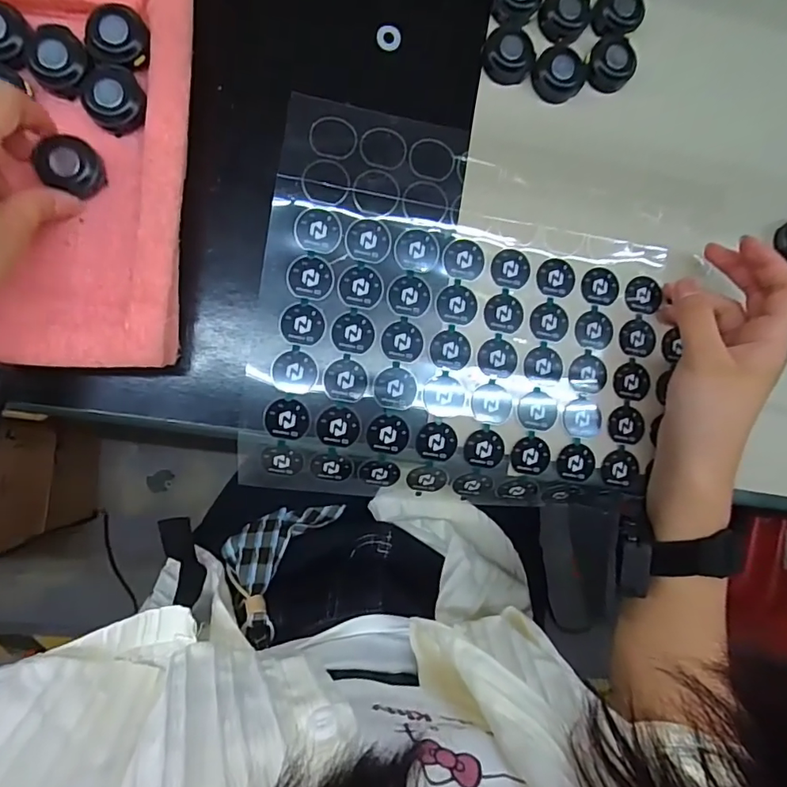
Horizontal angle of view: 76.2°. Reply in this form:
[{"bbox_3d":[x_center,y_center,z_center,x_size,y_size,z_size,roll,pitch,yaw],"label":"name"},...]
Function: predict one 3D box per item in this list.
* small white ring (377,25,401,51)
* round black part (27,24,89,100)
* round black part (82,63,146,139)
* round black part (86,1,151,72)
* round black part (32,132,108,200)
[{"bbox_3d":[-0.003,-0.211,0.297,0.014,0.004,0.013,0,90,-9],"label":"small white ring"},{"bbox_3d":[-0.167,-0.168,0.251,0.027,0.010,0.032,12,87,-7],"label":"round black part"},{"bbox_3d":[-0.142,-0.151,0.256,0.029,0.010,0.032,-9,89,-8],"label":"round black part"},{"bbox_3d":[-0.139,-0.183,0.255,0.030,0.007,0.031,0,88,-8],"label":"round black part"},{"bbox_3d":[-0.162,-0.114,0.253,0.026,0.013,0.028,0,90,-9],"label":"round black part"}]

